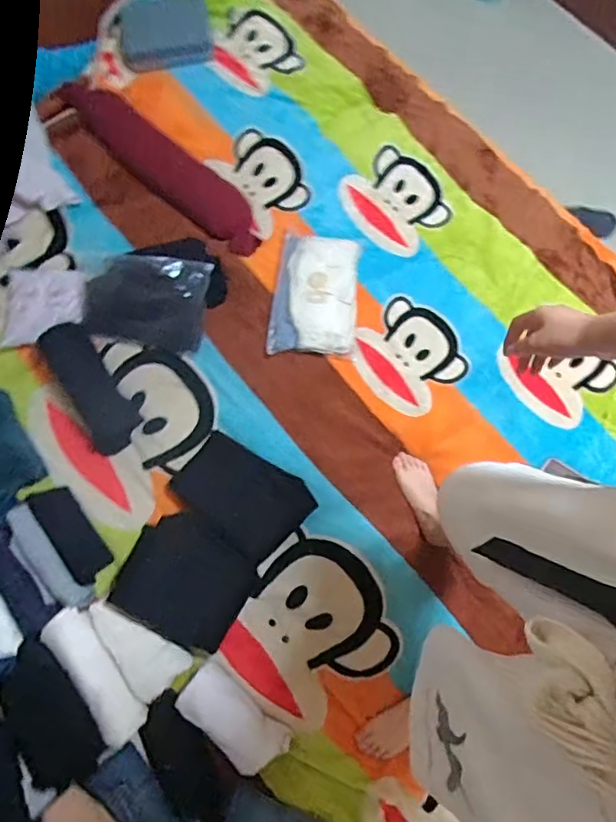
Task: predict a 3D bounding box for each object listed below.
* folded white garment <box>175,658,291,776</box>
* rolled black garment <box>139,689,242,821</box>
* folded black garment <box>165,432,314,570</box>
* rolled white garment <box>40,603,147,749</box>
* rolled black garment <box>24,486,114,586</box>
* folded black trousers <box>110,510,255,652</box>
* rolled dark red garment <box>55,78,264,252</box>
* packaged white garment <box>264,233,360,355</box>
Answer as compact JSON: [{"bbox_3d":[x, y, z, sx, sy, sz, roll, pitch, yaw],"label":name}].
[{"bbox_3d":[-0.158,0.649,1.177,0.239,0.028,0.116,42,81,8],"label":"folded white garment"},{"bbox_3d":[-0.237,0.696,1.109,0.109,0.042,0.260,-39,81,-7],"label":"rolled black garment"},{"bbox_3d":[-0.149,0.190,1.276,0.284,0.025,0.203,38,81,7],"label":"folded black garment"},{"bbox_3d":[-0.435,0.536,1.133,0.091,0.051,0.282,-34,80,-7],"label":"rolled white garment"},{"bbox_3d":[-0.509,0.261,1.203,0.084,0.030,0.215,-36,81,-7],"label":"rolled black garment"},{"bbox_3d":[-0.265,0.362,1.214,0.265,0.061,0.234,30,80,6],"label":"folded black trousers"},{"bbox_3d":[-0.356,-0.612,1.403,0.590,0.082,0.130,38,80,-8],"label":"rolled dark red garment"},{"bbox_3d":[0.018,-0.283,1.341,0.203,0.074,0.295,4,78,1],"label":"packaged white garment"}]

